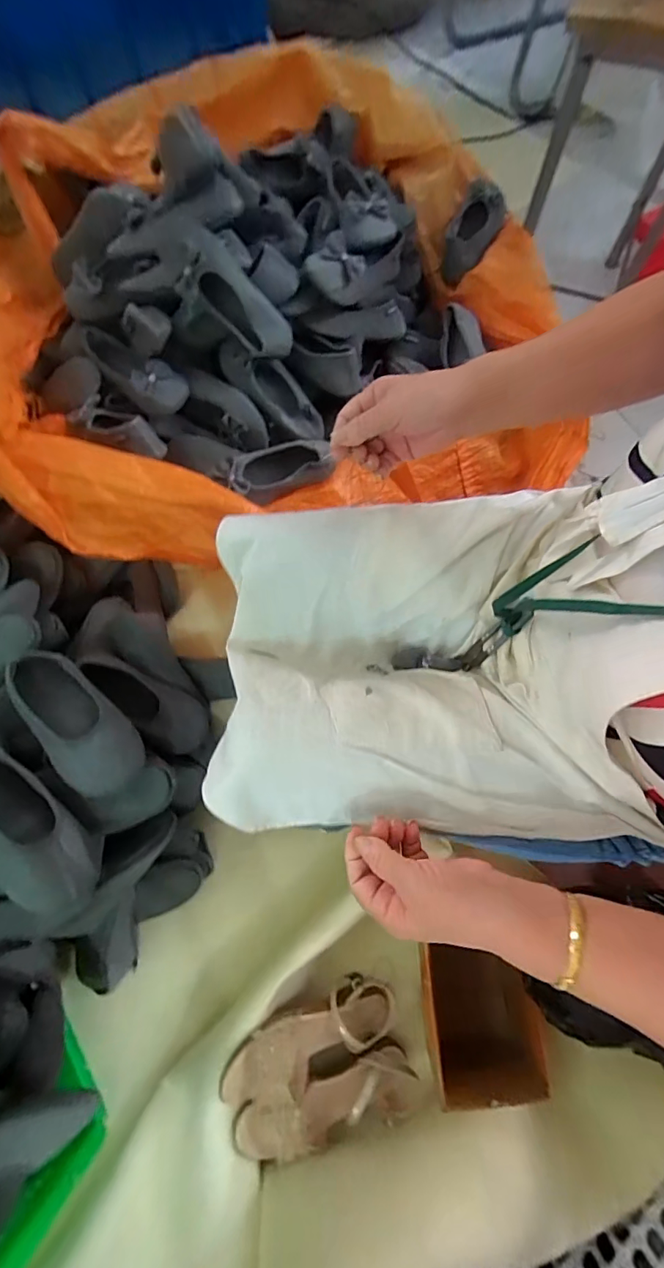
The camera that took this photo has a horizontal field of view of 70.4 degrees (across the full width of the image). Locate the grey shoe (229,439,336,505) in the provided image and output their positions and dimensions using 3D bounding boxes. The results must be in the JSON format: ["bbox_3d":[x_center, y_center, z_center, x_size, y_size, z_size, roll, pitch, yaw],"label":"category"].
[{"bbox_3d":[-0.083,-0.288,0.812,0.179,0.047,0.080,-17,74,-3],"label":"grey shoe"}]

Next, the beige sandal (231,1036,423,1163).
[{"bbox_3d":[-0.006,0.639,0.651,0.253,0.079,0.091,-11,74,-3],"label":"beige sandal"}]

